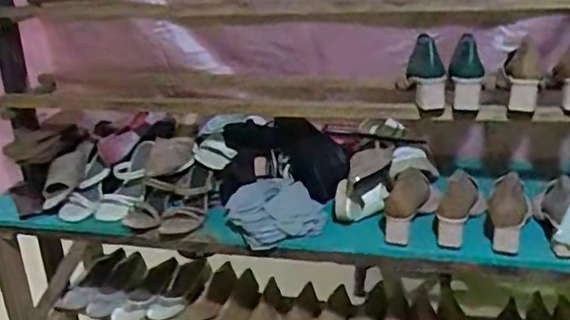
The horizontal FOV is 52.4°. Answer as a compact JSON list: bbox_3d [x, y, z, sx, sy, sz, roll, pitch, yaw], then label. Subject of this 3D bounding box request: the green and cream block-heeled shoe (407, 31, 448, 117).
[{"bbox_3d":[0.277,-0.173,1.132,0.068,0.087,0.153,-1,45,5],"label":"green and cream block-heeled shoe"}]

